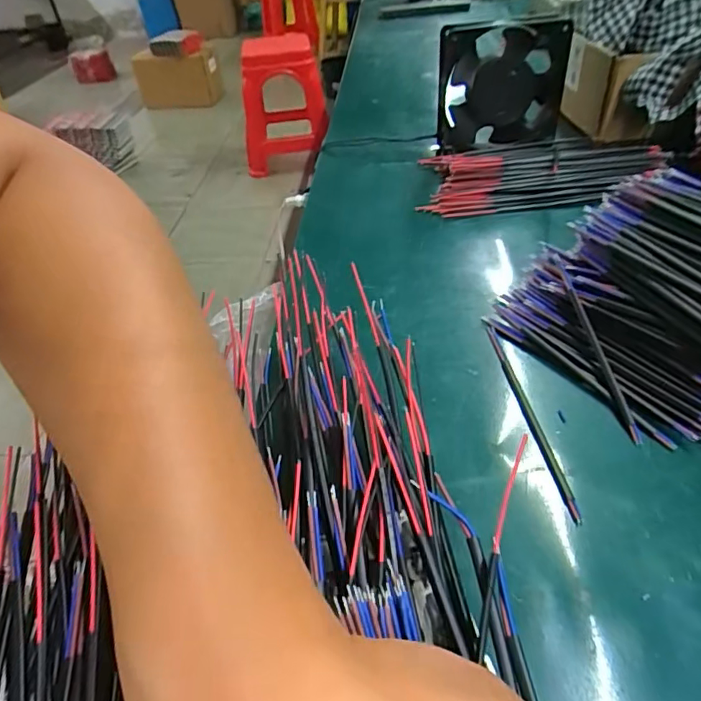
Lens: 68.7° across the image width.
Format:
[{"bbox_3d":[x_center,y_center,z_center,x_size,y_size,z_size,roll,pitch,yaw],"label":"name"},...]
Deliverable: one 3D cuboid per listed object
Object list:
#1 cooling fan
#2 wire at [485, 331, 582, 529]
[{"bbox_3d":[0.156,-0.270,0.529,0.126,0.117,0.034,0,44,7],"label":"cooling fan"},{"bbox_3d":[0.105,0.035,0.302,0.007,0.005,0.142,-8,44,-1],"label":"wire"}]

